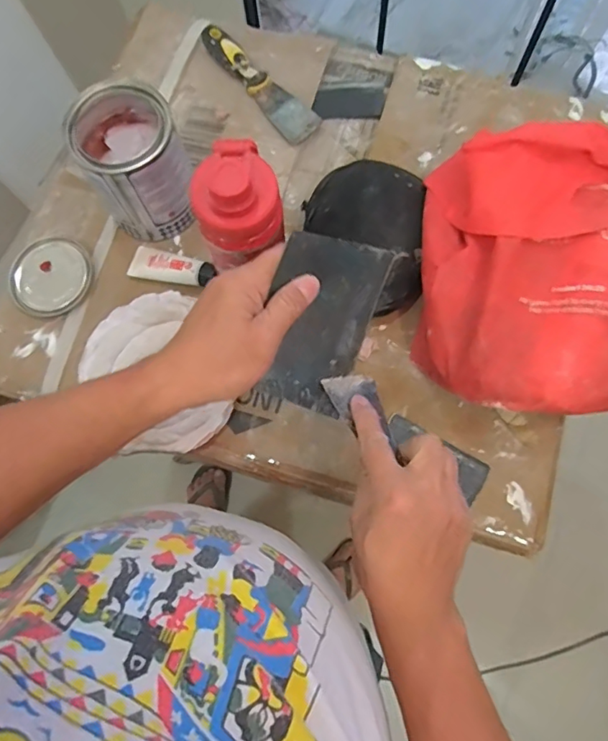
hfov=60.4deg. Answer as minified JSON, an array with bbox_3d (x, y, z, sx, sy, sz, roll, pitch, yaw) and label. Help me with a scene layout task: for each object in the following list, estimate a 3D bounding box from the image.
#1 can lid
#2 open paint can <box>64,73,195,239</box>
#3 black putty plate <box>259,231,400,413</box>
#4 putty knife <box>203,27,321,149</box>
[{"bbox_3d":[-0.290,-0.108,0.598,0.091,0.014,0.094,0,76,2],"label":"can lid"},{"bbox_3d":[-0.179,-0.217,0.559,0.099,0.130,0.103,0,76,2],"label":"open paint can"},{"bbox_3d":[0.013,-0.037,0.414,0.095,0.007,0.137,13,99,-35],"label":"black putty plate"},{"bbox_3d":[-0.059,-0.362,0.650,0.049,0.028,0.193,-41,78,-8],"label":"putty knife"}]

